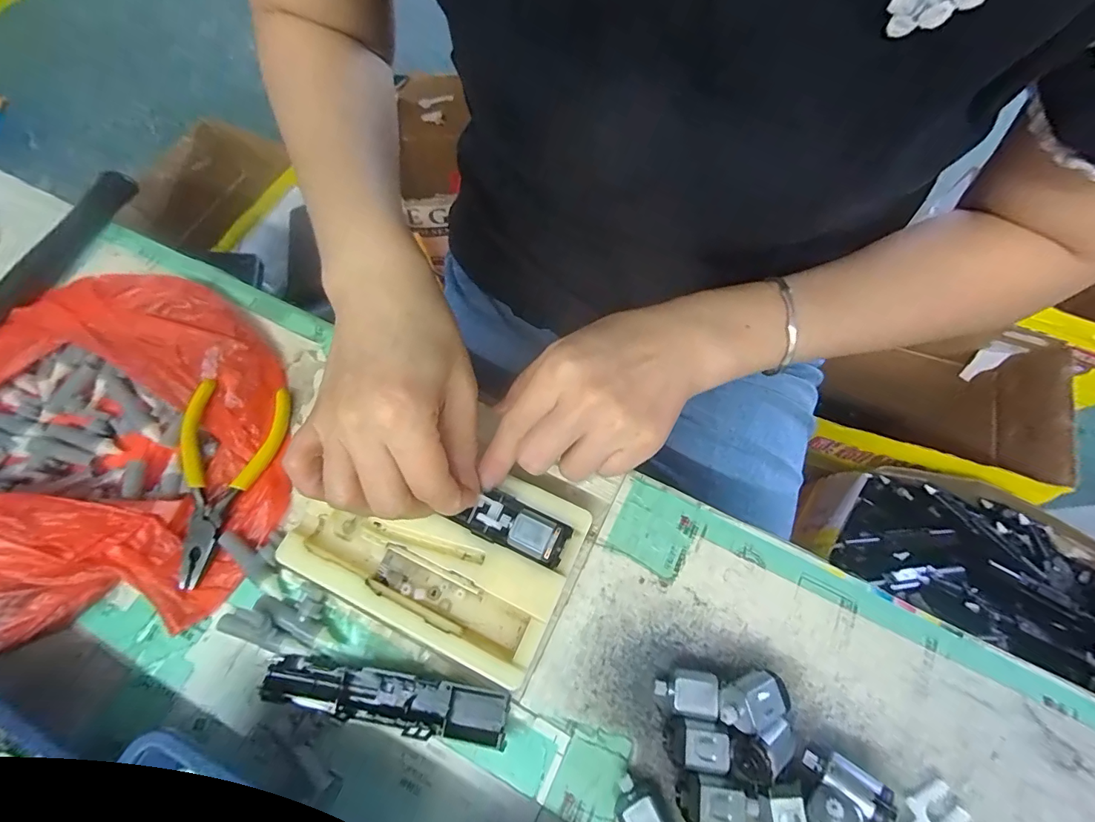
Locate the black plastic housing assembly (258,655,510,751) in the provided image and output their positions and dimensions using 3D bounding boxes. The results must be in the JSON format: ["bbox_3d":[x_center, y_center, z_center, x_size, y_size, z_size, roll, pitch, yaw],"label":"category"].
[{"bbox_3d":[-0.078,0.137,0.223,0.118,0.011,0.023,8,69,5],"label":"black plastic housing assembly"}]

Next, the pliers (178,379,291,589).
[{"bbox_3d":[-0.184,0.037,0.259,0.047,0.014,0.111,4,69,3],"label":"pliers"}]

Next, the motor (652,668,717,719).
[{"bbox_3d":[0.065,0.132,0.221,0.026,0.016,0.018,8,69,5],"label":"motor"}]

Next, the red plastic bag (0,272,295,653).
[{"bbox_3d":[-0.284,0.009,0.260,0.260,0.043,0.216,-4,69,0],"label":"red plastic bag"}]

